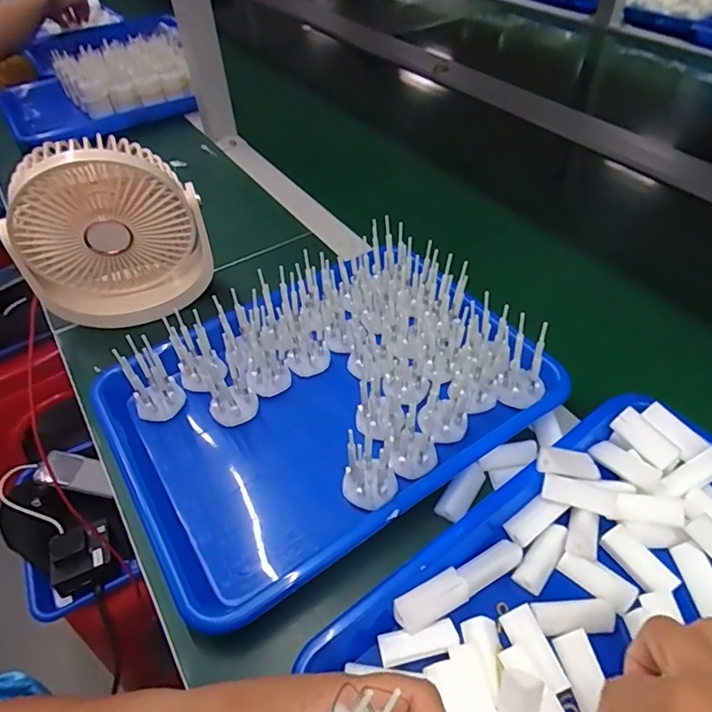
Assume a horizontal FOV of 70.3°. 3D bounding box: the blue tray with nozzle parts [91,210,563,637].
[{"bbox_3d":[-0.026,0.025,0.414,0.330,0.064,0.243,-28,52,-21],"label":"blue tray with nozzle parts"}]

